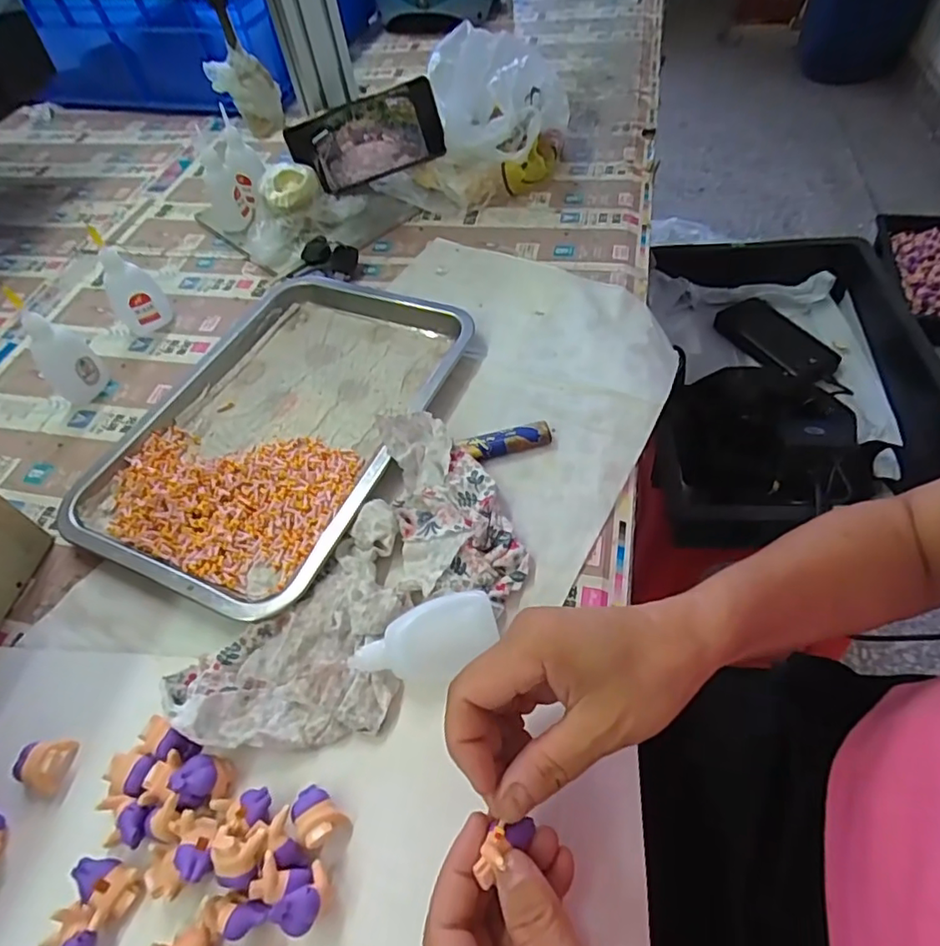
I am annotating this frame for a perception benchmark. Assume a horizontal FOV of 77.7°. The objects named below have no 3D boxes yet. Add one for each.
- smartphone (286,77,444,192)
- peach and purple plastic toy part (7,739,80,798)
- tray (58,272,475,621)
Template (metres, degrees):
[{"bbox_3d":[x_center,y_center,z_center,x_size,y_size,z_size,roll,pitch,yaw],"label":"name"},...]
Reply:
[{"bbox_3d":[-0.114,-0.367,0.641,0.162,0.077,0.013,-15,26,6],"label":"smartphone"},{"bbox_3d":[-0.236,0.159,0.320,0.026,0.012,0.027,7,54,11],"label":"peach and purple plastic toy part"},{"bbox_3d":[-0.161,-0.049,0.472,0.241,0.025,0.308,17,56,18],"label":"tray"}]

